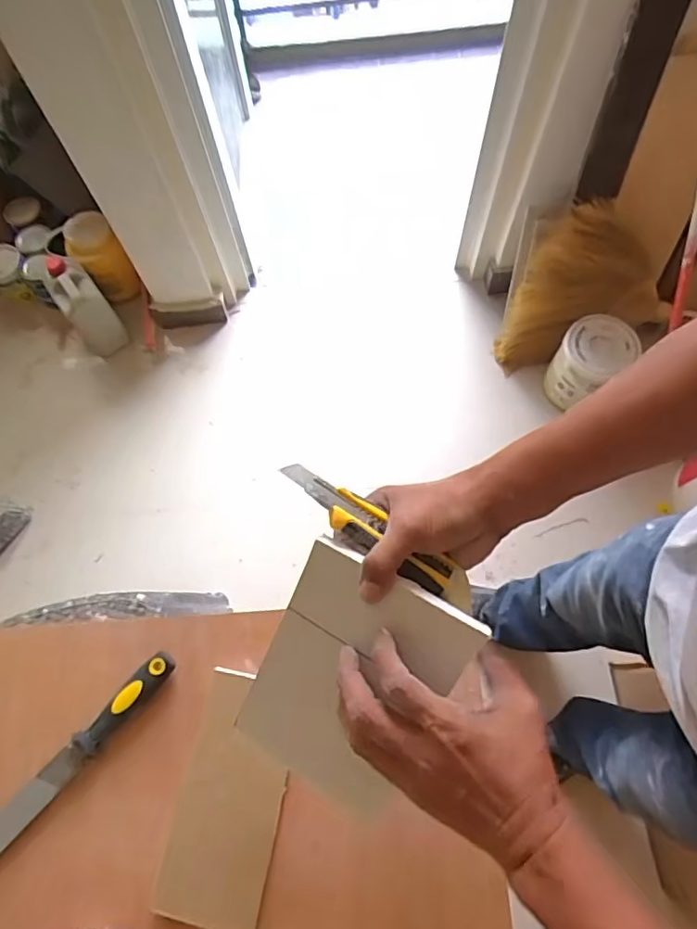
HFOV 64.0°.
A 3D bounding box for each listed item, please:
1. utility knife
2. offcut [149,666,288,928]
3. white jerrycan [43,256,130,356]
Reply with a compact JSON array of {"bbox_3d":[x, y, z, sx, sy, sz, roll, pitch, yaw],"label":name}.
[{"bbox_3d":[0.023,0.053,0.422,0.166,0.020,0.037,34,75,0],"label":"utility knife"},{"bbox_3d":[-0.111,0.314,0.529,0.095,0.005,0.209,11,71,5],"label":"offcut"},{"bbox_3d":[-0.720,-0.431,1.528,0.116,0.200,0.199,-36,73,-10],"label":"white jerrycan"}]

